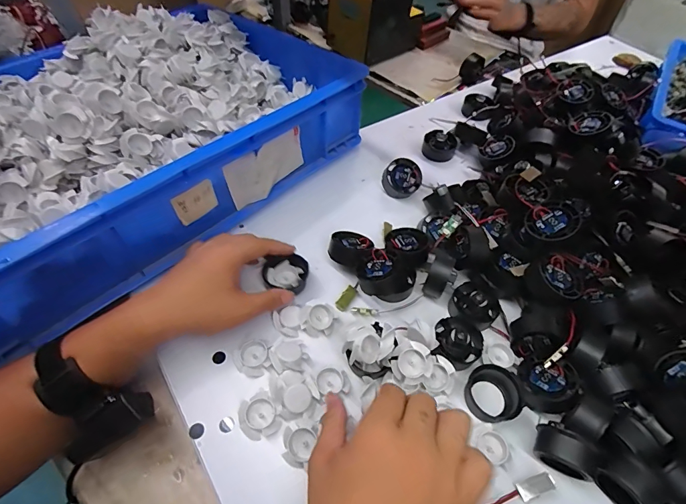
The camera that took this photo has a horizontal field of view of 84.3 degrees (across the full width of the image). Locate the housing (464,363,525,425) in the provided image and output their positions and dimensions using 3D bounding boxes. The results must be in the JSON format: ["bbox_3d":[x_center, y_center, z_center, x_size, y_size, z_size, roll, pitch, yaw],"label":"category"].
[{"bbox_3d":[0.153,0.143,0.382,0.053,0.018,0.054,1,51,-1],"label":"housing"}]

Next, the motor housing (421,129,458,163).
[{"bbox_3d":[0.160,-0.173,0.621,0.054,0.031,0.054,13,52,10],"label":"motor housing"}]

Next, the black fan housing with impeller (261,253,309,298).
[{"bbox_3d":[-0.068,0.025,0.444,0.052,0.018,0.043,-1,51,-2],"label":"black fan housing with impeller"}]

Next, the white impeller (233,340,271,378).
[{"bbox_3d":[-0.095,0.112,0.398,0.035,0.012,0.036,1,51,-1],"label":"white impeller"}]

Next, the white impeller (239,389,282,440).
[{"bbox_3d":[-0.081,0.158,0.364,0.035,0.009,0.041,-23,55,-18],"label":"white impeller"}]

